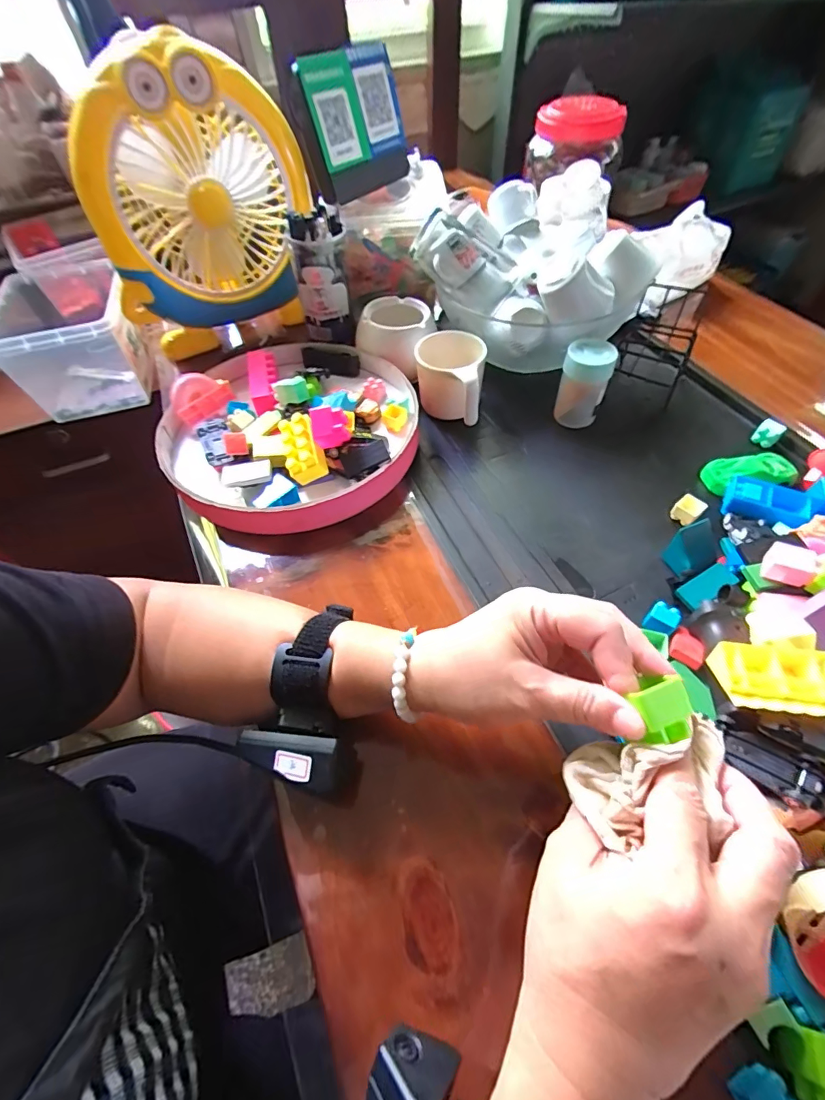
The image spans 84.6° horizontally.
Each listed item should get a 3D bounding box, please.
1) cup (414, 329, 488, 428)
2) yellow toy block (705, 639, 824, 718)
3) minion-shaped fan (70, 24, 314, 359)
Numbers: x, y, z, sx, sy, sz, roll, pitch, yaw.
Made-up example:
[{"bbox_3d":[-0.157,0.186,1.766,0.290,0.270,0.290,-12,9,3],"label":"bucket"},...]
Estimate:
[{"bbox_3d":[0.042,-0.189,0.509,0.073,0.068,0.087,8,56,9],"label":"cup"},{"bbox_3d":[0.219,0.077,0.275,0.065,0.015,0.045,8,56,9],"label":"yellow toy block"},{"bbox_3d":[-0.245,-0.382,0.518,0.211,0.262,0.123,-23,57,-12],"label":"minion-shaped fan"}]

